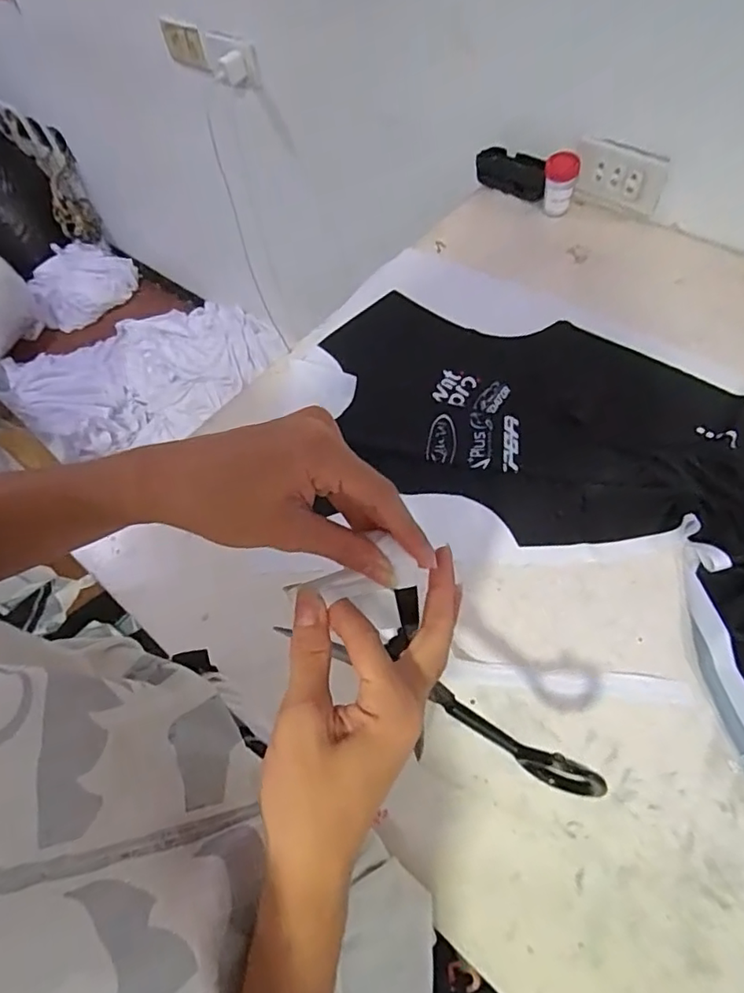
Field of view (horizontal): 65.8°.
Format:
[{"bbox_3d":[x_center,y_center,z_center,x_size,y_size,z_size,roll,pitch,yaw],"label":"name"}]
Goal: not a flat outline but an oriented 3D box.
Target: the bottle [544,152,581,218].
[{"bbox_3d":[0.257,-0.430,0.793,0.043,0.062,0.045,14,61,12],"label":"bottle"}]

